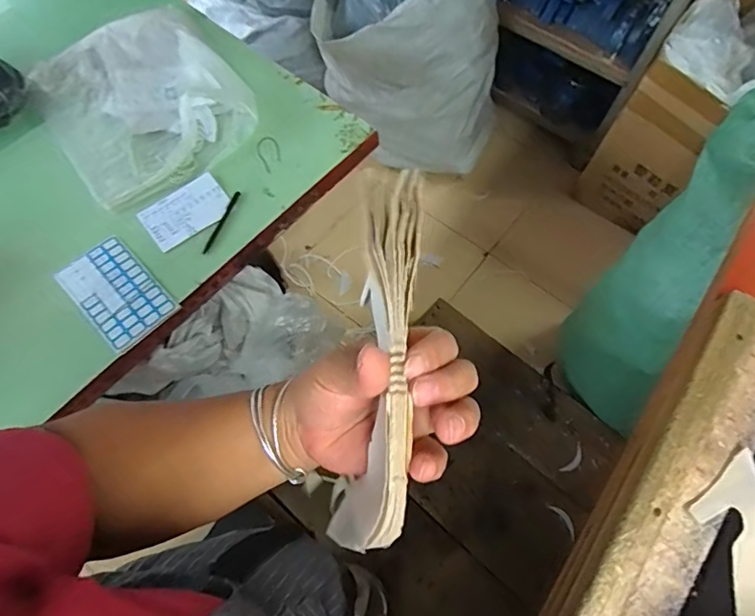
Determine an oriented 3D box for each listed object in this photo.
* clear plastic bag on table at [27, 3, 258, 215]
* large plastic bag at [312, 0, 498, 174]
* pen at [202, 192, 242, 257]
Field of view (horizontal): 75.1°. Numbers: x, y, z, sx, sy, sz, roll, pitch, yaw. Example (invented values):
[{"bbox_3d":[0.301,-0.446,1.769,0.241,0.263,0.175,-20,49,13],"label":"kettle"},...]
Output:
[{"bbox_3d":[-0.482,-0.426,1.005,0.363,0.057,0.434,-34,71,-13],"label":"clear plastic bag on table"},{"bbox_3d":[0.123,-0.883,1.732,0.497,0.569,0.649,-35,72,-14],"label":"large plastic bag"},{"bbox_3d":[-0.292,-0.160,0.918,0.013,0.009,0.141,19,69,8],"label":"pen"}]

